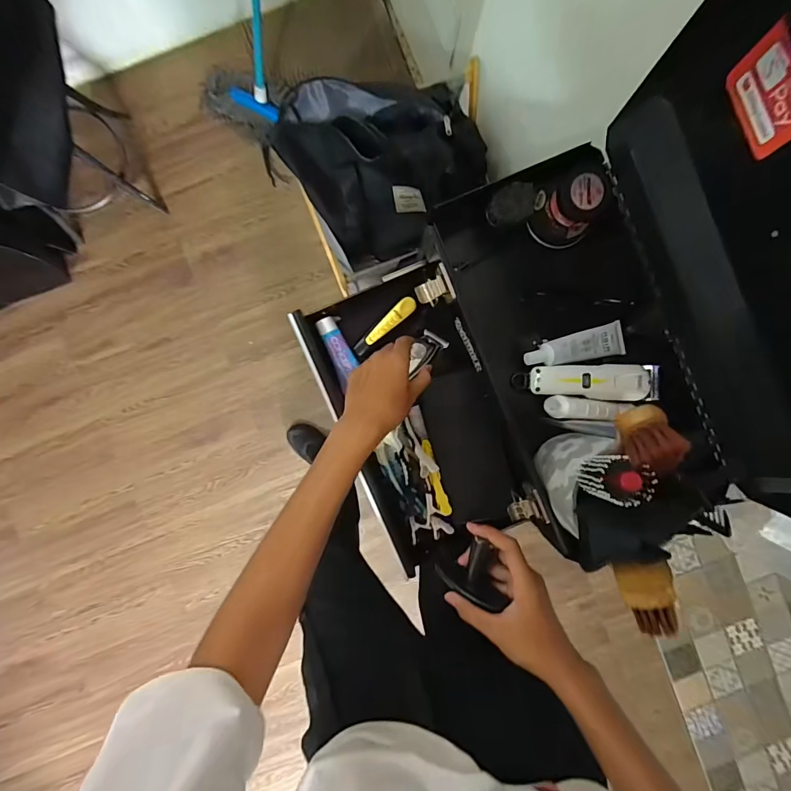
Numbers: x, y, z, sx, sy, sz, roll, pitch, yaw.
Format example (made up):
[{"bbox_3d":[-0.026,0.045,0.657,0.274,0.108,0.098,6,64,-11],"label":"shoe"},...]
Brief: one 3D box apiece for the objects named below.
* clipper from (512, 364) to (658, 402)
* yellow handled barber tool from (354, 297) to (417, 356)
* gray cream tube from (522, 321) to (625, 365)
[{"bbox_3d":[0.249,-0.017,0.488,0.177,0.032,0.044,1,93,-1],"label":"clipper"},{"bbox_3d":[-0.016,-0.098,0.543,0.107,0.015,0.022,-40,93,1],"label":"yellow handled barber tool"},{"bbox_3d":[0.235,-0.062,0.493,0.143,0.018,0.041,-13,96,-14],"label":"gray cream tube"}]

